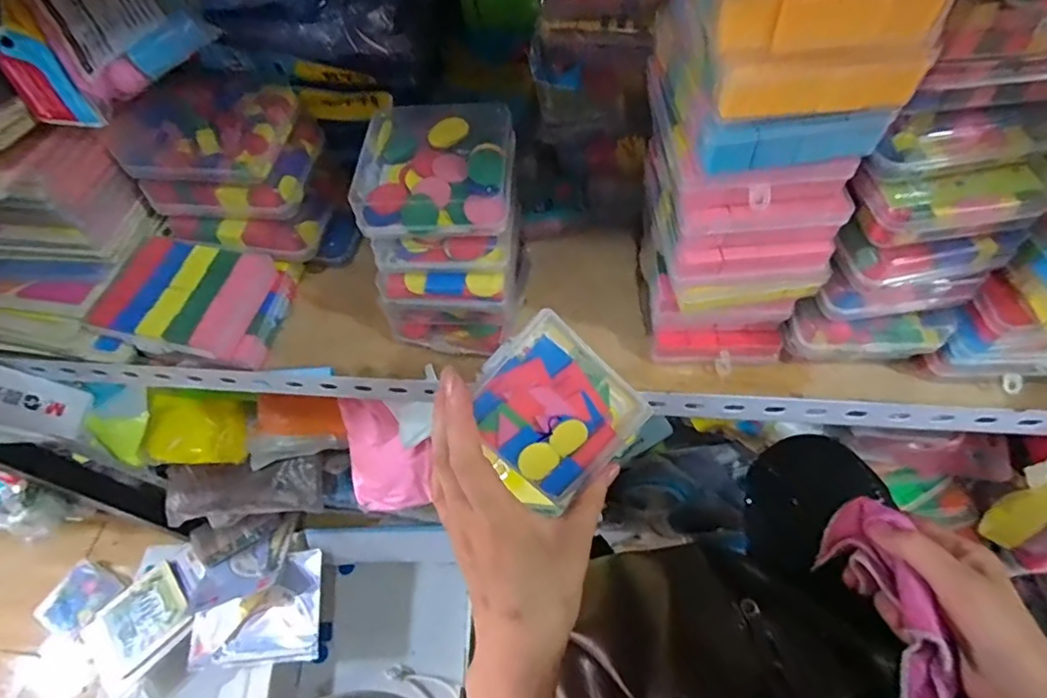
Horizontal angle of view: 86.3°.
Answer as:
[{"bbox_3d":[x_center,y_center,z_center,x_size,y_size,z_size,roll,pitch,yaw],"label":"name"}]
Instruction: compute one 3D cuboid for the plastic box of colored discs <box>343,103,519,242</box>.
[{"bbox_3d":[-0.058,-0.119,0.359,0.102,0.024,0.102,-1,58,4],"label":"plastic box of colored discs"}]

